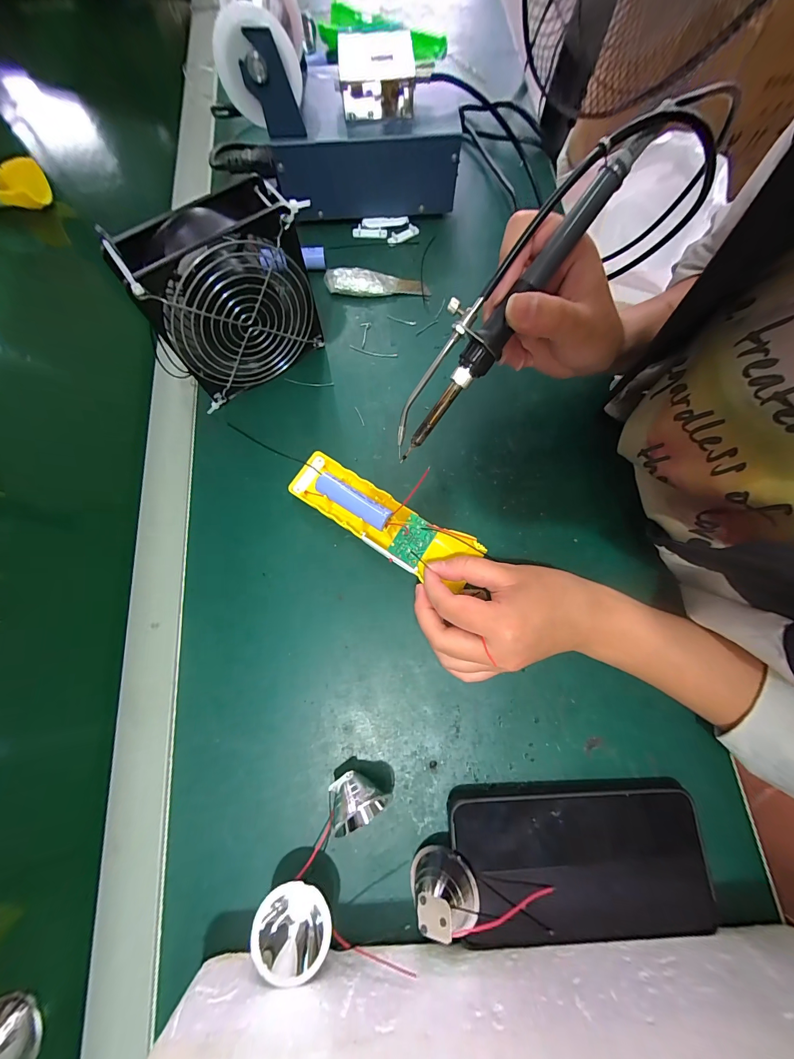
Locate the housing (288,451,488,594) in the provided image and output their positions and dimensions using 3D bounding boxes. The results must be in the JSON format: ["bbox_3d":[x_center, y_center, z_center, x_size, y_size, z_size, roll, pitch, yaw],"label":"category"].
[{"bbox_3d":[-0.015,-0.009,0.282,0.160,0.034,0.048,29,77,12],"label":"housing"}]

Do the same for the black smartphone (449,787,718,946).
[{"bbox_3d":[0.123,0.218,0.226,0.169,0.017,0.079,-3,74,0],"label":"black smartphone"}]

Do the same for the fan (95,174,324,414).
[{"bbox_3d":[-0.128,-0.180,0.283,0.128,0.123,0.049,-39,77,-9],"label":"fan"}]

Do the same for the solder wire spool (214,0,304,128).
[{"bbox_3d":[-0.116,-0.415,0.293,0.066,0.060,0.087,-4,74,0],"label":"solder wire spool"}]

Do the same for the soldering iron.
[{"bbox_3d":[0.057,-0.130,0.199,0.033,0.020,0.199,43,108,12],"label":"soldering iron"}]

